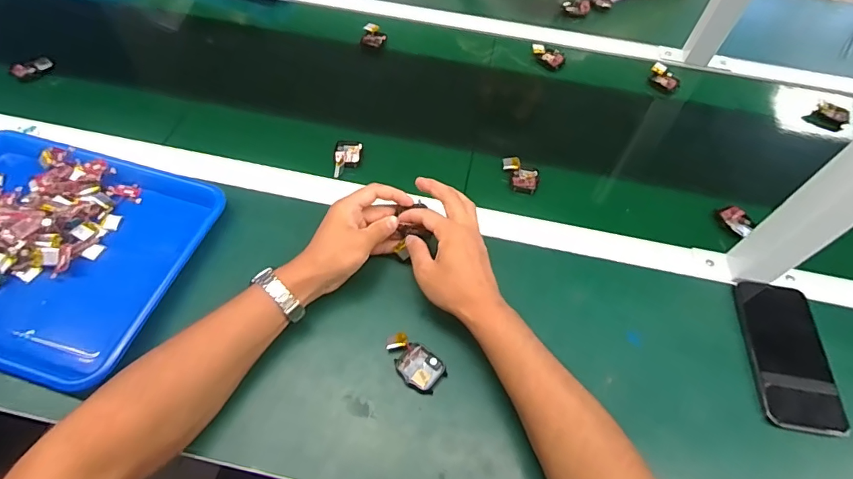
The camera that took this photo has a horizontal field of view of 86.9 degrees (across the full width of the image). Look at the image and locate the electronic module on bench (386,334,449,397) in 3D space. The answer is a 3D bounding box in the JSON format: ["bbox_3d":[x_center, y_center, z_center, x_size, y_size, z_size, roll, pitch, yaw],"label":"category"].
[{"bbox_3d":[-0.015,0.124,0.455,0.067,0.011,0.039,32,61,16],"label":"electronic module on bench"}]

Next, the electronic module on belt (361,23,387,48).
[{"bbox_3d":[-0.088,-0.344,0.760,0.039,0.017,0.046,4,57,-1],"label":"electronic module on belt"}]

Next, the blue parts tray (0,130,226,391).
[{"bbox_3d":[-0.428,0.001,0.500,0.344,0.043,0.259,15,57,6],"label":"blue parts tray"}]

